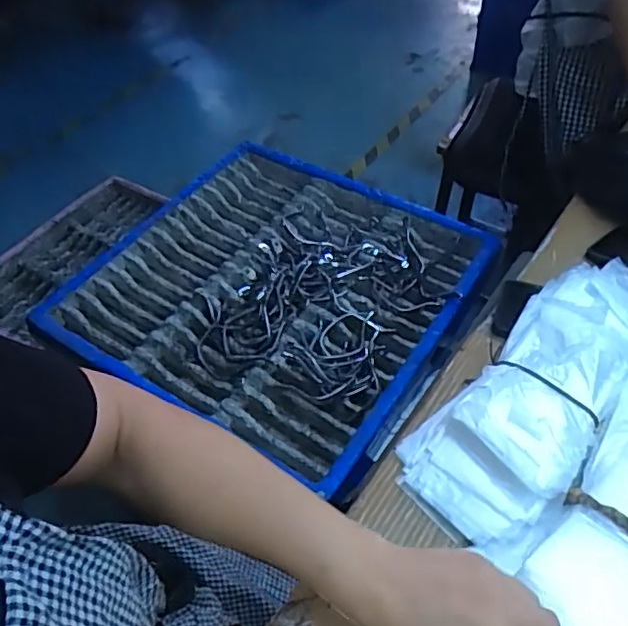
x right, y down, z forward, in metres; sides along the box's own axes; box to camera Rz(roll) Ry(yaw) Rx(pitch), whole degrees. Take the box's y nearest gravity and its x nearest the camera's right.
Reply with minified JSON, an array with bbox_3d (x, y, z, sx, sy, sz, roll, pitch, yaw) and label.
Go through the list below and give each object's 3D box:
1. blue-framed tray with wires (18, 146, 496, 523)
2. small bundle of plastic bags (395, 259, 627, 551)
[{"bbox_3d":[-0.060,-0.043,0.952,0.572,0.088,0.528,26,56,23],"label":"blue-framed tray with wires"},{"bbox_3d":[0.210,0.067,0.537,0.298,0.067,0.127,-37,57,-25],"label":"small bundle of plastic bags"}]

